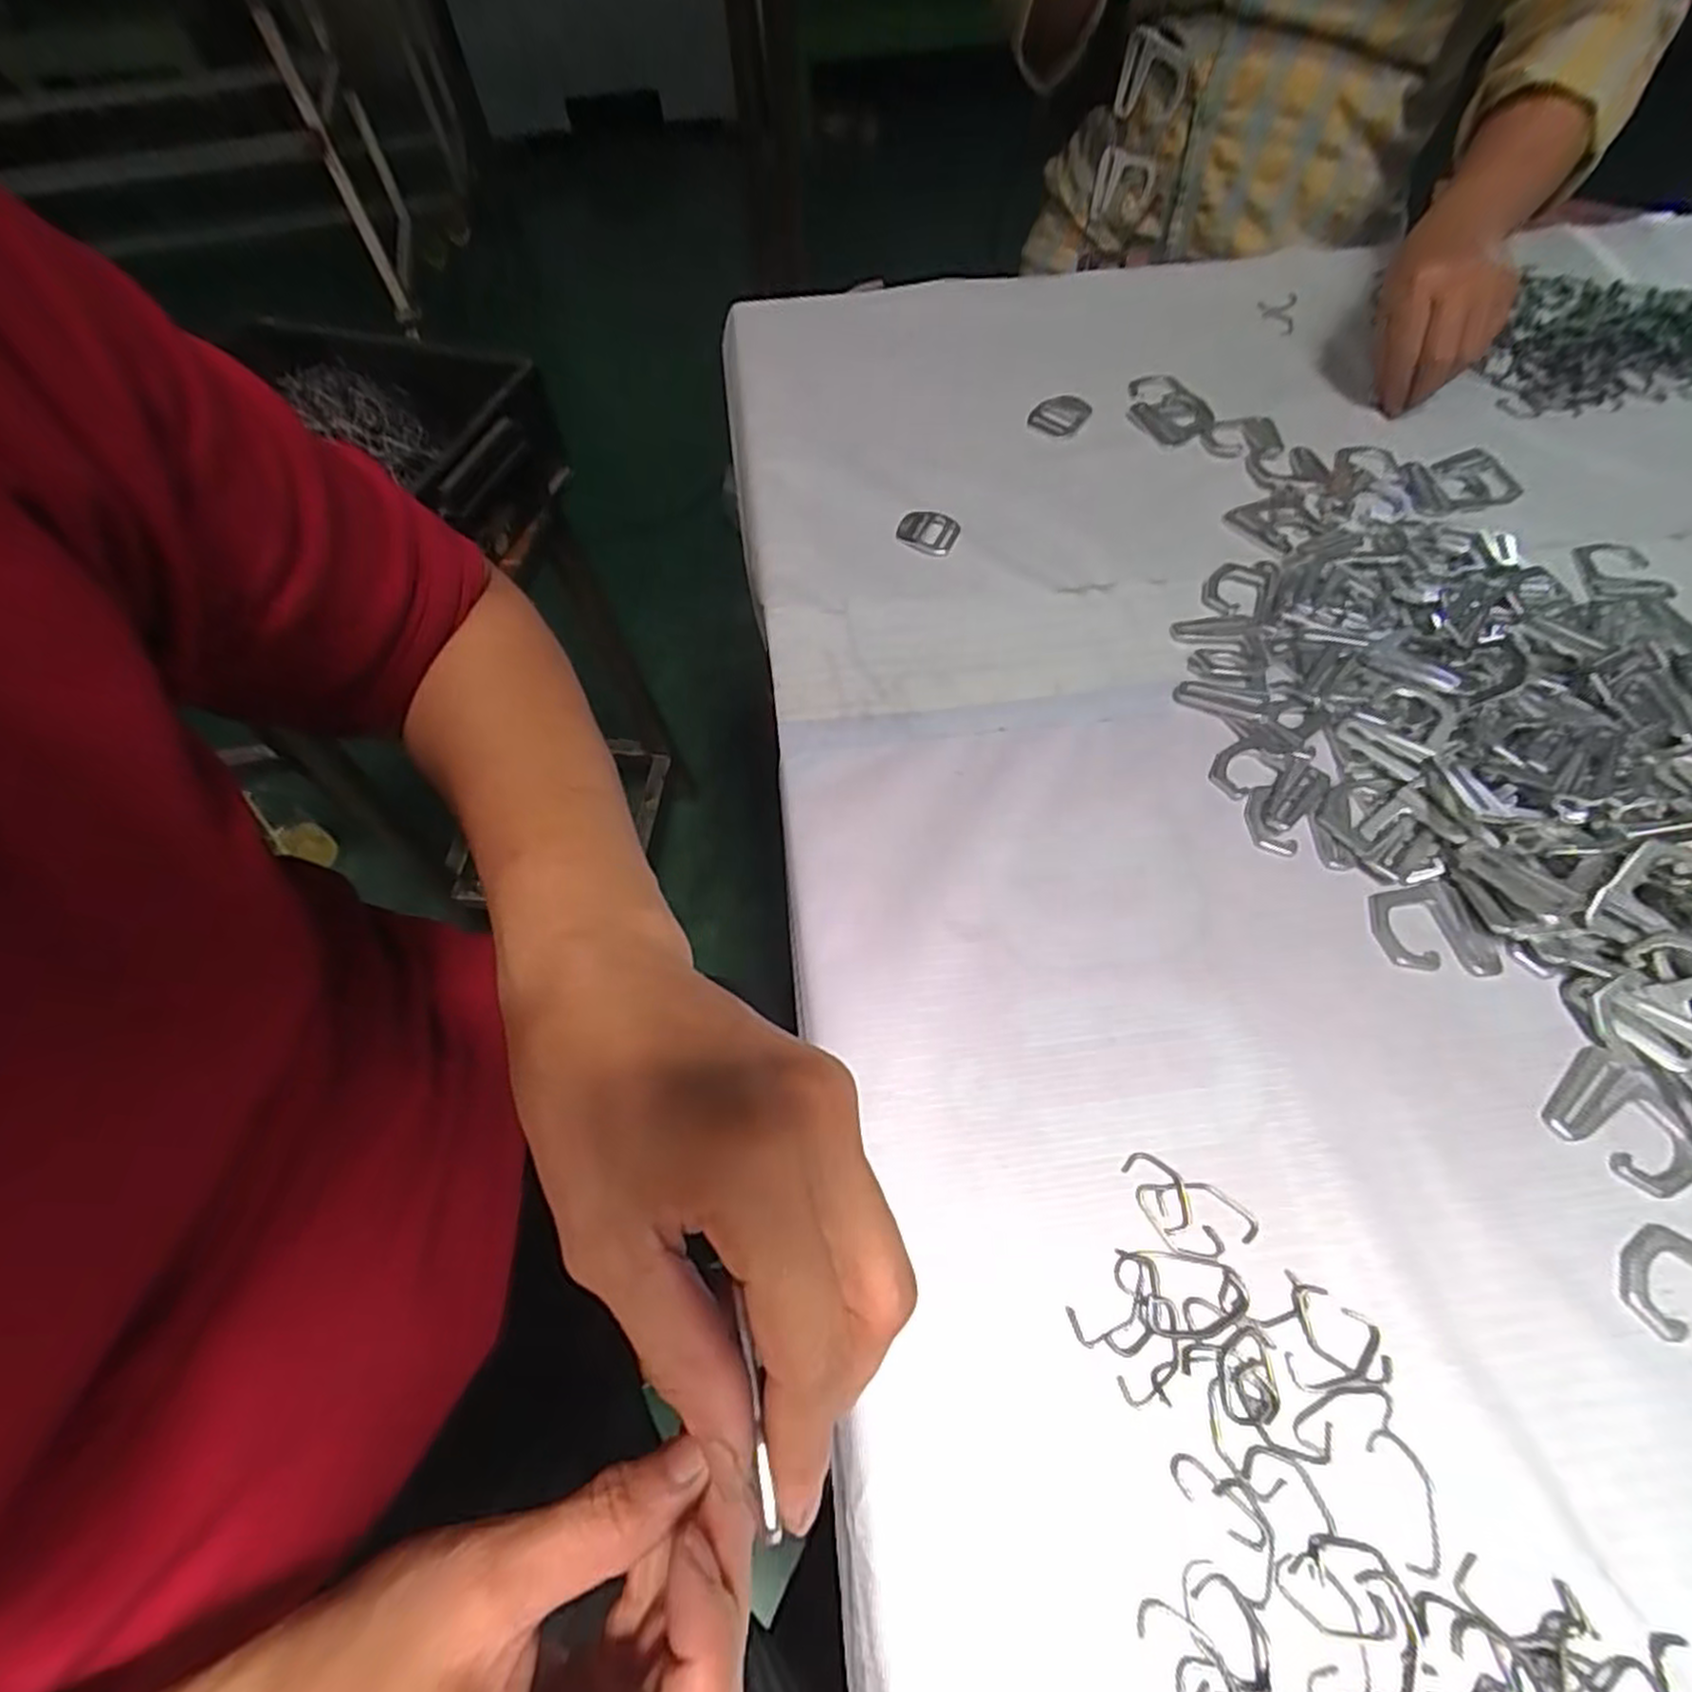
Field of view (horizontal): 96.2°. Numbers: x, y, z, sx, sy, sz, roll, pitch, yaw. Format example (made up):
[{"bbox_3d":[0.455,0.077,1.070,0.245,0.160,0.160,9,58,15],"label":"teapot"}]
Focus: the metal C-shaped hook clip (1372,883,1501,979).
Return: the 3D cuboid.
[{"bbox_3d":[0.276,0.040,0.357,0.048,0.005,0.046,-6,61,-4],"label":"metal C-shaped hook clip"}]

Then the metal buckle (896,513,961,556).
[{"bbox_3d":[0.052,-0.201,0.490,0.039,0.006,0.028,13,81,4],"label":"metal buckle"}]

